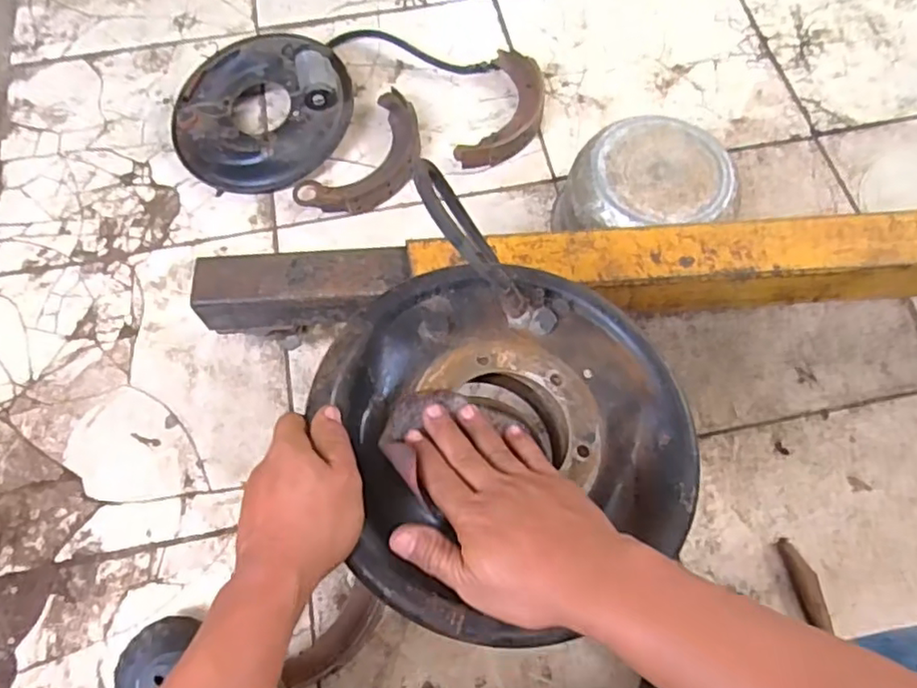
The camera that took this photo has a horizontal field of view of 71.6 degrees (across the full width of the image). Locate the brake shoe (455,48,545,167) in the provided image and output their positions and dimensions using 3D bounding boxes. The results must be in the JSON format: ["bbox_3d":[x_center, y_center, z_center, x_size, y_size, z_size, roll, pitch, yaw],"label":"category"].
[{"bbox_3d":[0.076,-0.350,0.959,0.098,0.035,0.220,19,69,9],"label":"brake shoe"}]

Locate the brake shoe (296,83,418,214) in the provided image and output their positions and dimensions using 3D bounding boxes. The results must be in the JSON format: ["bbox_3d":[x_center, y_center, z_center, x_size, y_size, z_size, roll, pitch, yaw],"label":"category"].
[{"bbox_3d":[-0.127,-0.270,0.937,0.126,0.030,0.228,34,72,14],"label":"brake shoe"}]

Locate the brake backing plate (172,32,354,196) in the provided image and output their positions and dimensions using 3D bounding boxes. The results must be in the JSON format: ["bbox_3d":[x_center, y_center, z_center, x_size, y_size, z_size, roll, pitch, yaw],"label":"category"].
[{"bbox_3d":[-0.292,-0.351,0.943,0.262,0.080,0.245,0,67,1],"label":"brake backing plate"}]

